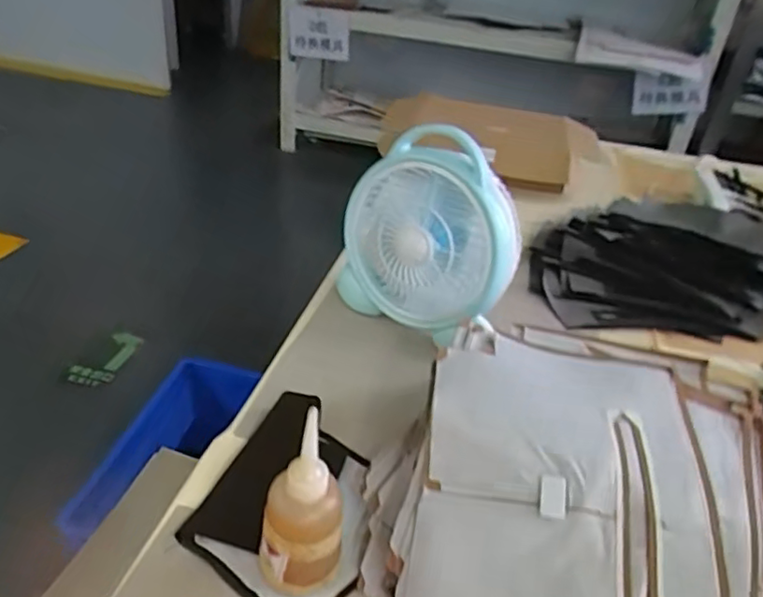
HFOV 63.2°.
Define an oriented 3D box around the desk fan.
[{"bbox_3d":[0.047,-0.067,0.733,0.219,0.231,0.093,18,35,17],"label":"desk fan"}]

